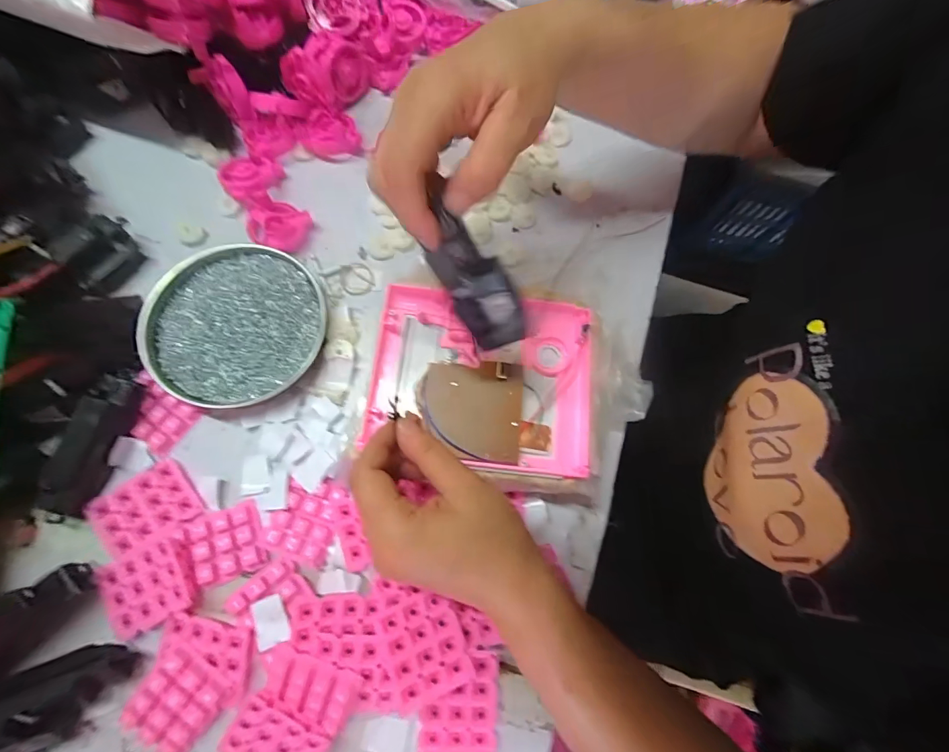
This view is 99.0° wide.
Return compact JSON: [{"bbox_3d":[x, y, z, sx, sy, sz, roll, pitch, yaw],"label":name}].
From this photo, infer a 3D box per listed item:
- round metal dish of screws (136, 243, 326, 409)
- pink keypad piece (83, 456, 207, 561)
[{"bbox_3d":[-0.191,-0.043,0.326,0.130,0.024,0.132,1,75,-4],"label":"round metal dish of screws"},{"bbox_3d":[-0.237,0.095,0.291,0.059,0.004,0.052,-37,77,-25],"label":"pink keypad piece"}]

